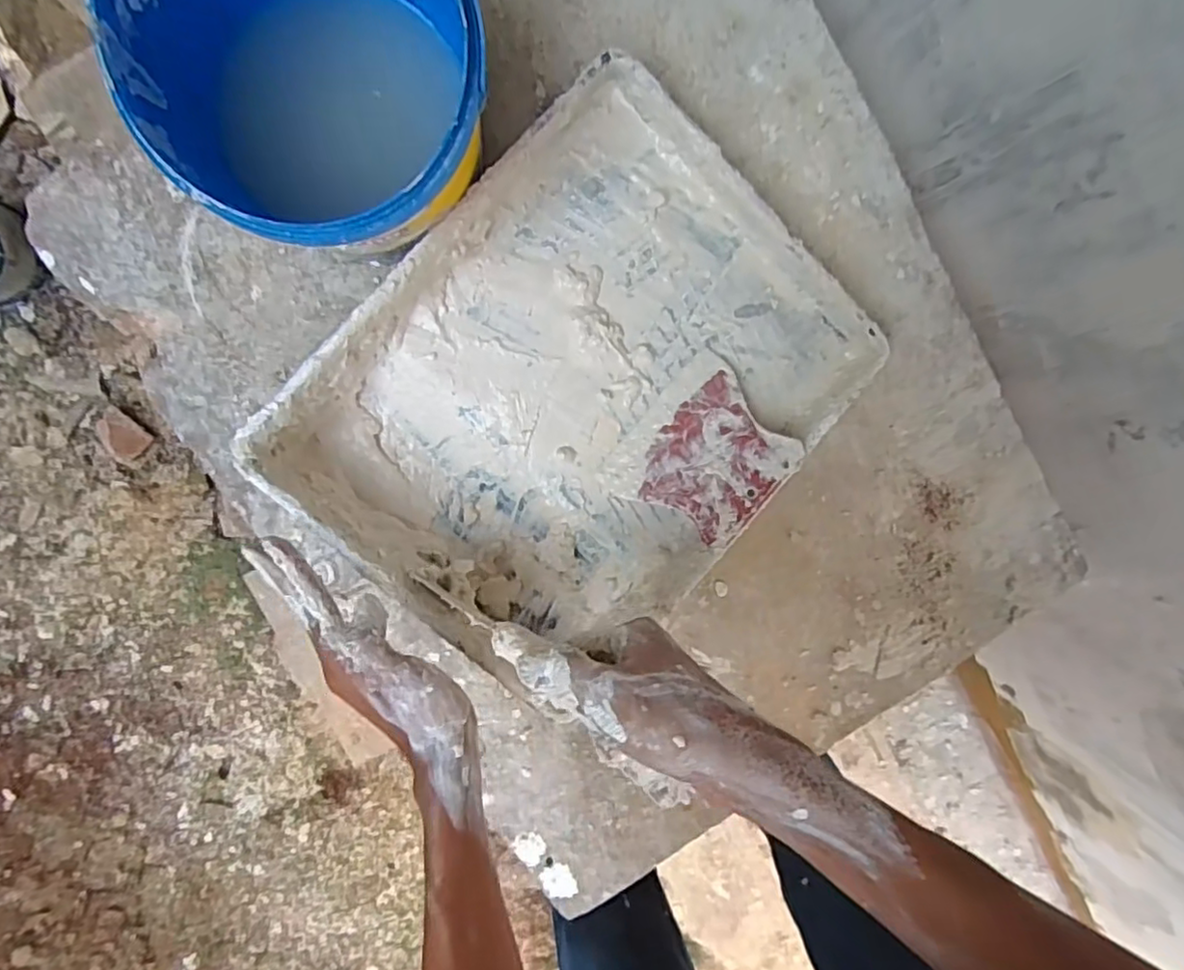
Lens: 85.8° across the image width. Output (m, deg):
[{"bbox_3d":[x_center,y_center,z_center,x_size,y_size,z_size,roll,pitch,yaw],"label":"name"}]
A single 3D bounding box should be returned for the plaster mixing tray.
[{"bbox_3d":[-0.004,-0.061,0.438,0.271,0.078,0.343,43,93,-8],"label":"plaster mixing tray"}]

